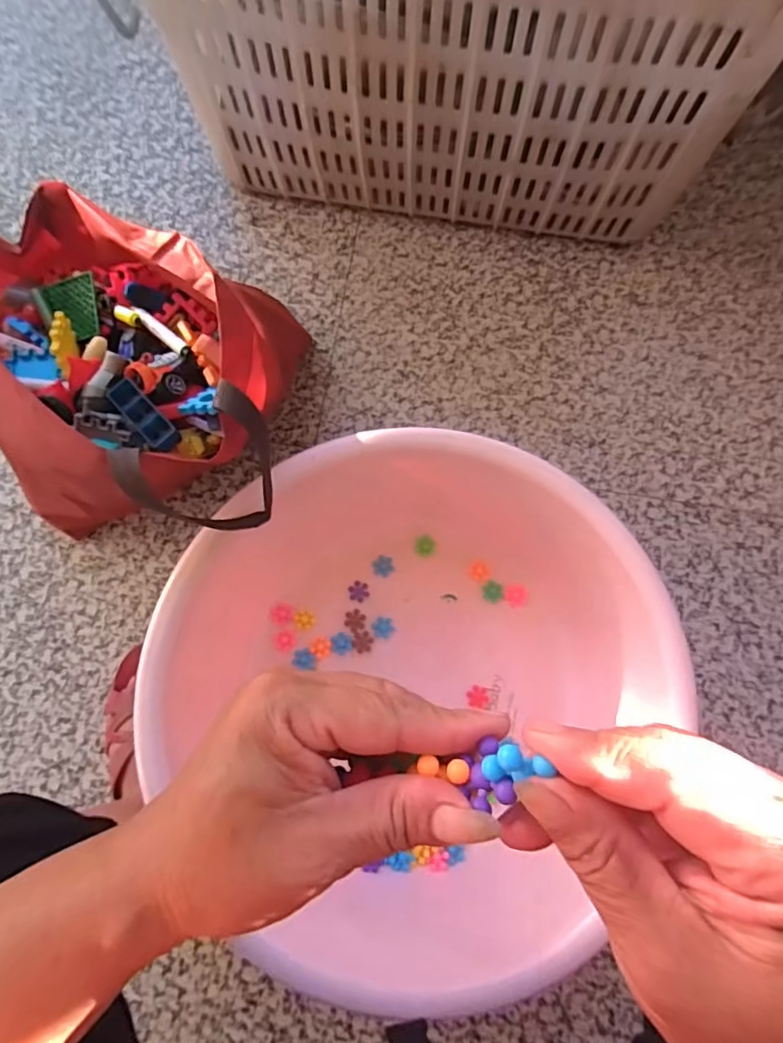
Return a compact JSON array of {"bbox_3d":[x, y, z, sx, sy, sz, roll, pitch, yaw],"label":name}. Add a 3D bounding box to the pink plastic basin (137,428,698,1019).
[{"bbox_3d":[0.003,0.153,0.581,0.427,0.174,0.472,40,80,8],"label":"pink plastic basin"}]

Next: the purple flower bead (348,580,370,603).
[{"bbox_3d":[-0.039,0.085,0.679,0.024,0.004,0.026,-11,77,-2],"label":"purple flower bead"}]

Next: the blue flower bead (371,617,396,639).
[{"bbox_3d":[-0.010,0.127,0.672,0.026,0.007,0.026,0,77,0],"label":"blue flower bead"}]

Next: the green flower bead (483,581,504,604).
[{"bbox_3d":[0.122,0.085,0.675,0.023,0.012,0.025,0,77,0],"label":"green flower bead"}]

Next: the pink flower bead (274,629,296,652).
[{"bbox_3d":[-0.126,0.142,0.664,0.026,0.006,0.024,0,77,0],"label":"pink flower bead"}]

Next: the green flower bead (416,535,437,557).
[{"bbox_3d":[0.042,0.030,0.688,0.024,0.004,0.026,9,93,2],"label":"green flower bead"}]

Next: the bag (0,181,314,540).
[{"bbox_3d":[-0.273,-0.148,0.596,0.326,0.275,0.310,0,77,0],"label":"bag"}]

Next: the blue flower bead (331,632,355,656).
[{"bbox_3d":[-0.059,0.146,0.669,0.027,0.004,0.024,-35,80,-7],"label":"blue flower bead"}]

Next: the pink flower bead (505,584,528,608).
[{"bbox_3d":[0.148,0.089,0.664,0.027,0.007,0.028,0,89,25],"label":"pink flower bead"}]

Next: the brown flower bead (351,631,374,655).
[{"bbox_3d":[-0.034,0.144,0.666,0.024,0.004,0.027,16,78,4],"label":"brown flower bead"}]

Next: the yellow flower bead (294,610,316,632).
[{"bbox_3d":[-0.104,0.118,0.670,0.024,0.007,0.024,0,77,0],"label":"yellow flower bead"}]

